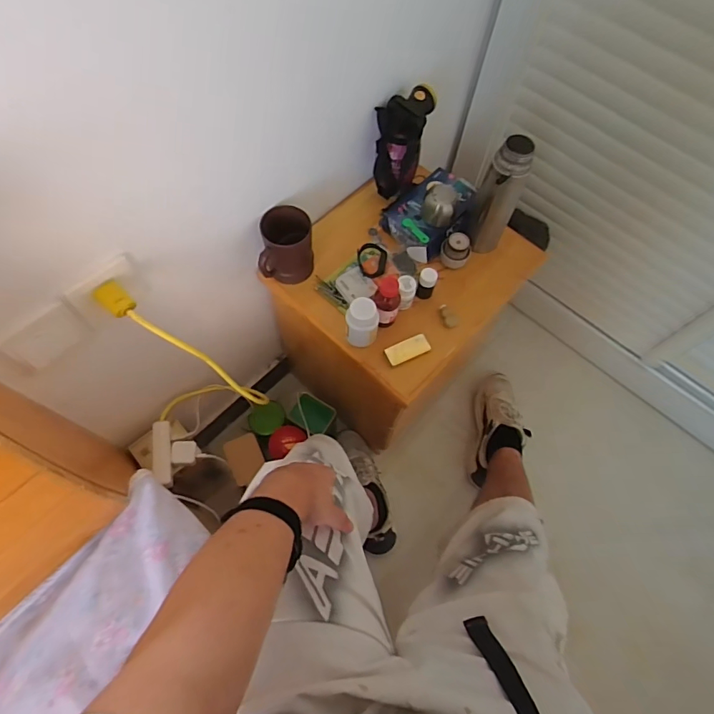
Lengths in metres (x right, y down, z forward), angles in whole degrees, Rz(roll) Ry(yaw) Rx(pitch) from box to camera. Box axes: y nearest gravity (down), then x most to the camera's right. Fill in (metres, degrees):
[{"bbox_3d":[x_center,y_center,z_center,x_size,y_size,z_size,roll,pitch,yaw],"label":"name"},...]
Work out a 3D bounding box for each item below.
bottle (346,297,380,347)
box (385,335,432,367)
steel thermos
[{"bbox_3d":[0.009,-0.054,0.758,0.052,0.089,0.046,2,67,-1],"label":"bottle"},{"bbox_3d":[0.087,-0.013,0.790,0.078,0.011,0.035,-25,70,-12],"label":"box"},{"bbox_3d":[0.243,-0.266,0.813,0.065,0.242,0.059,25,68,9],"label":"steel thermos"}]

